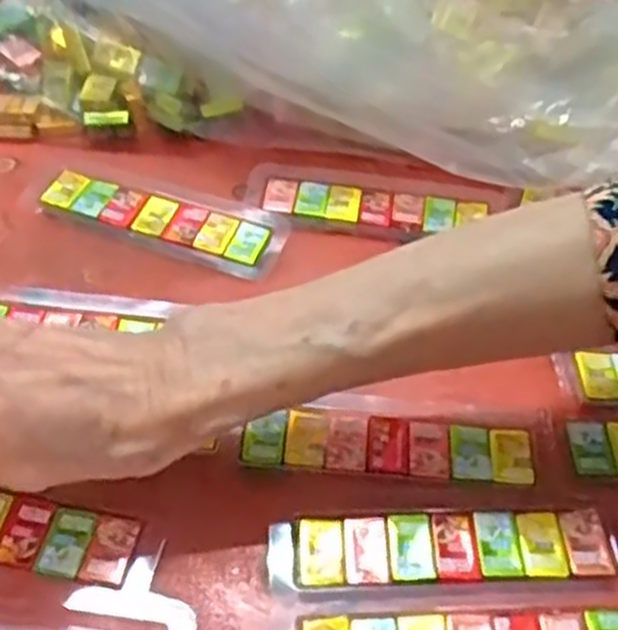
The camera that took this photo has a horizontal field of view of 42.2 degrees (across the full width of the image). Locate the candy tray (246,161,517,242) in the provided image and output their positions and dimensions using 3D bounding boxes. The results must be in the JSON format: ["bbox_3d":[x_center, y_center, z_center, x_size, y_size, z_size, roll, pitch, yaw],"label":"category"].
[{"bbox_3d":[0.034,-0.058,0.420,0.136,0.012,0.042,10,50,6],"label":"candy tray"}]

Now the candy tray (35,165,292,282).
[{"bbox_3d":[-0.079,-0.054,0.410,0.133,0.007,0.039,17,52,12],"label":"candy tray"}]

